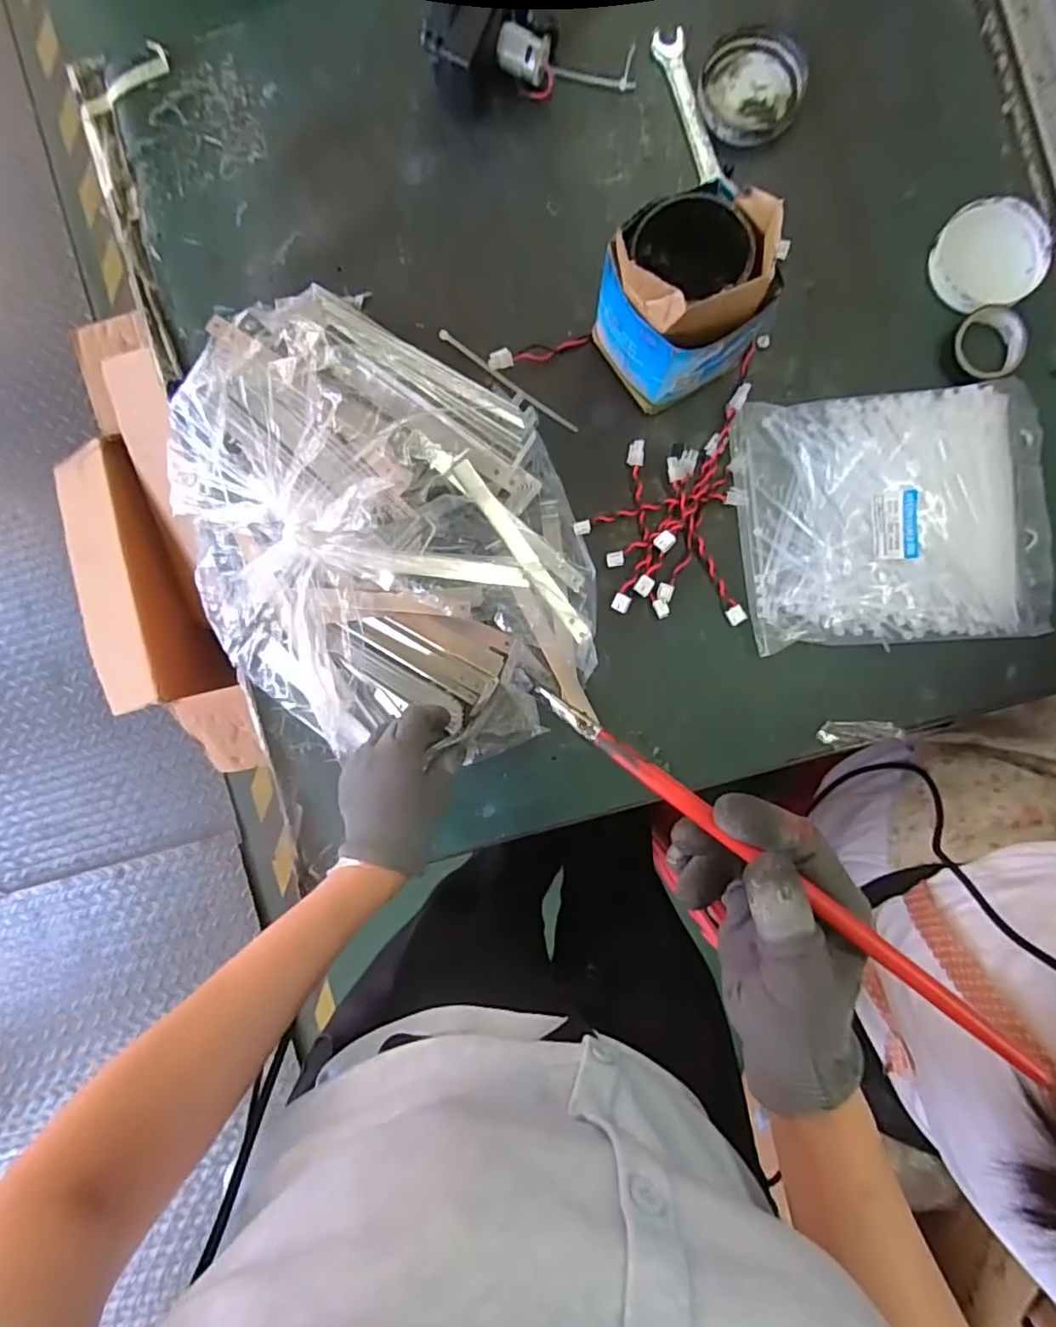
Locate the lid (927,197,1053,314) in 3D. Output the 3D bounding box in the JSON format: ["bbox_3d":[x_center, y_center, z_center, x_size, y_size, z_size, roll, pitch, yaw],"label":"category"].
[{"bbox_3d":[0.379,-0.335,0.505,0.098,0.016,0.082,-15,90,3],"label":"lid"}]

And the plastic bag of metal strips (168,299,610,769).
[{"bbox_3d":[-0.114,-0.107,0.491,0.291,0.092,0.371,-13,90,3],"label":"plastic bag of metal strips"}]

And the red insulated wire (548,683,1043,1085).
[{"bbox_3d":[0.102,0.086,0.271,0.247,0.010,0.011,37,92,18],"label":"red insulated wire"}]

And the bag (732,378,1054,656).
[{"bbox_3d":[0.300,-0.119,0.503,0.242,0.024,0.200,-4,90,3],"label":"bag"}]

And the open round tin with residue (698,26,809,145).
[{"bbox_3d":[0.187,-0.485,0.514,0.084,0.007,0.090,0,90,3],"label":"open round tin with residue"}]

